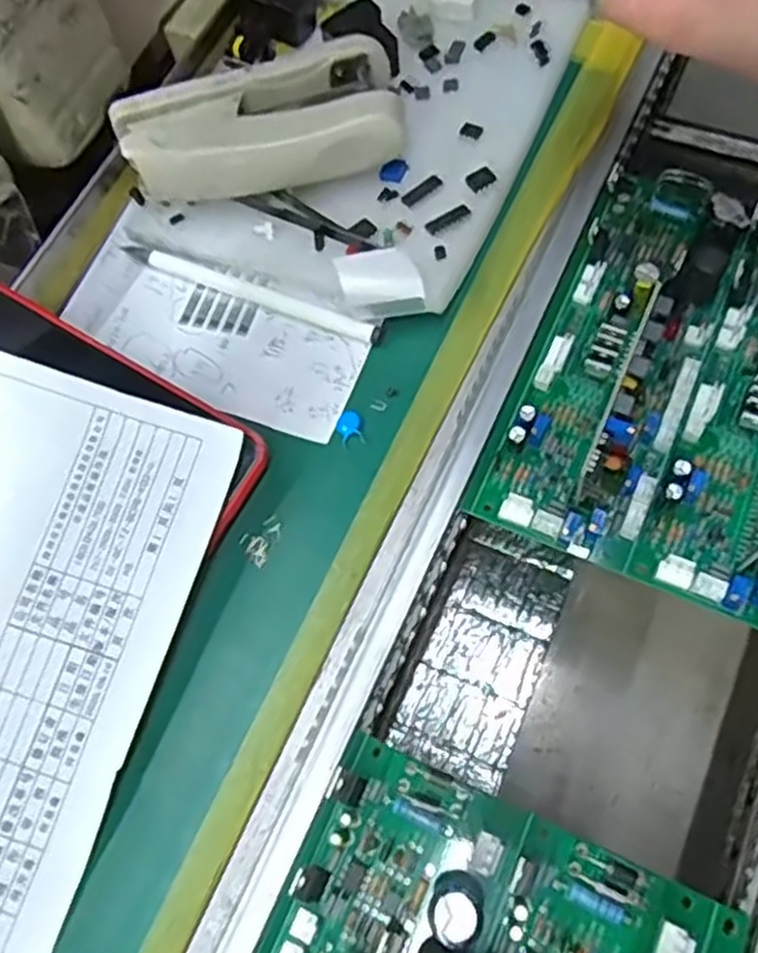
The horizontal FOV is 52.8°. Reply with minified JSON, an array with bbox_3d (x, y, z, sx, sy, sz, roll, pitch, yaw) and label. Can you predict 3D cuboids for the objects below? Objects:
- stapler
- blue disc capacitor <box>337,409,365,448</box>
[{"bbox_3d":[-0.049,-0.146,0.323,0.114,0.032,0.052,-12,63,-4],"label":"stapler"},{"bbox_3d":[-0.011,-0.019,0.299,0.010,0.004,0.015,-10,63,-3],"label":"blue disc capacitor"}]

